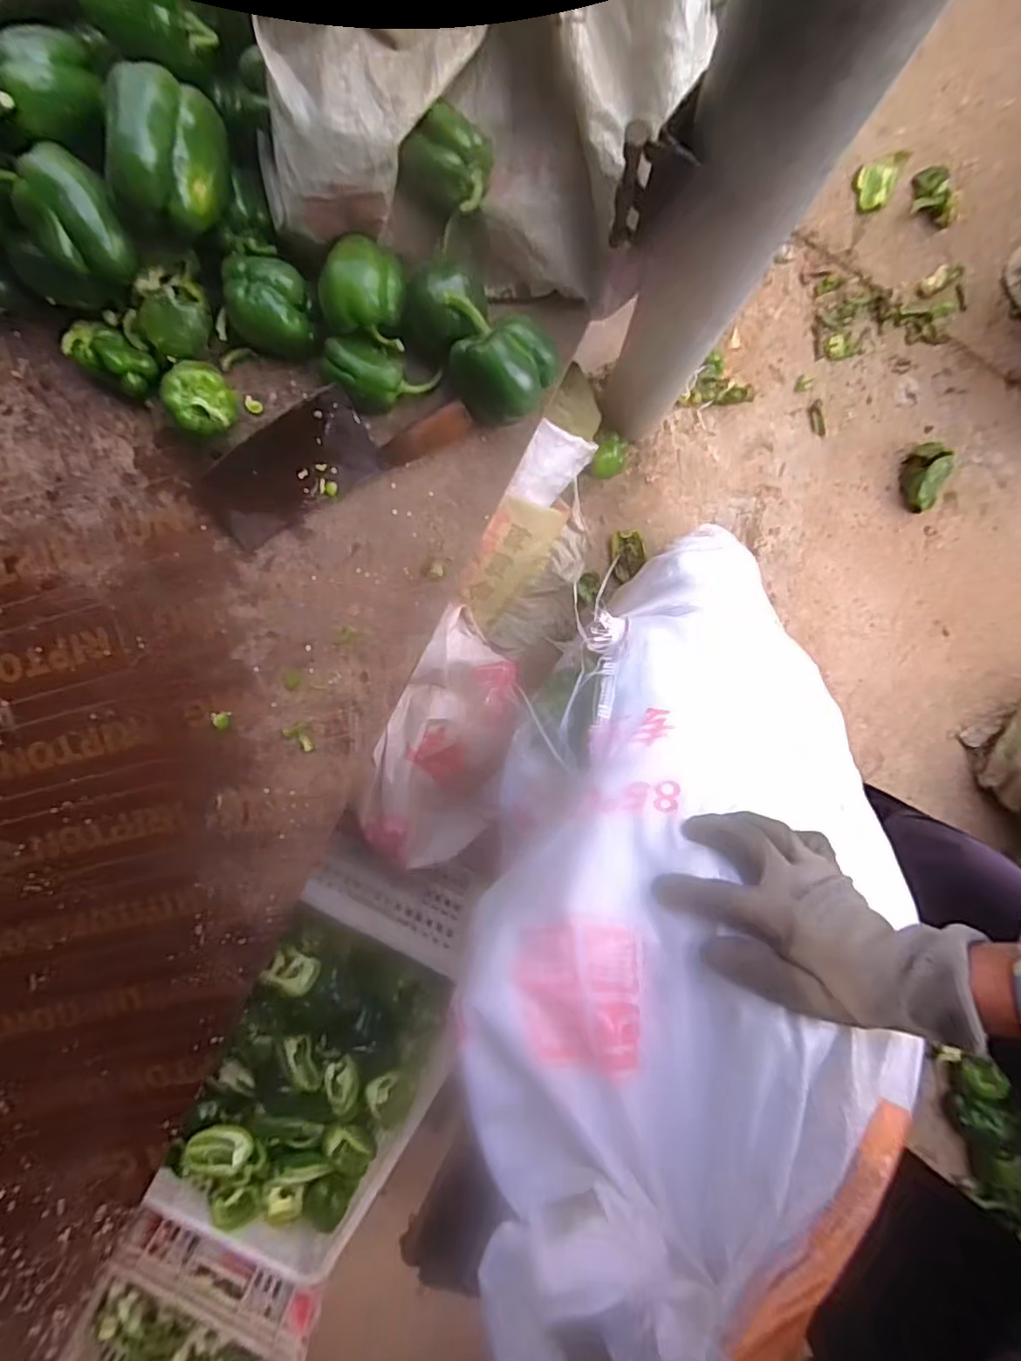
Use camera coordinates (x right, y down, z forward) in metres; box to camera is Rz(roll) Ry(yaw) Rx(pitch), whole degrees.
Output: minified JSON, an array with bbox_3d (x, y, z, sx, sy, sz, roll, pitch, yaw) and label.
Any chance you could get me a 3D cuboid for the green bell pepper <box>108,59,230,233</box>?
[{"bbox_3d":[-0.266,-0.401,0.475,0.079,0.060,0.095,16,99,-1],"label":"green bell pepper"}]

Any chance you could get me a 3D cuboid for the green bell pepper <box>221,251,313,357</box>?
[{"bbox_3d":[-0.215,-0.336,0.562,0.069,0.068,0.070,3,99,1],"label":"green bell pepper"}]

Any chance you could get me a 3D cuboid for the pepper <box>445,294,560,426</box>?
[{"bbox_3d":[-0.010,-0.274,0.558,0.097,0.076,0.077,17,99,-2],"label":"pepper"}]

